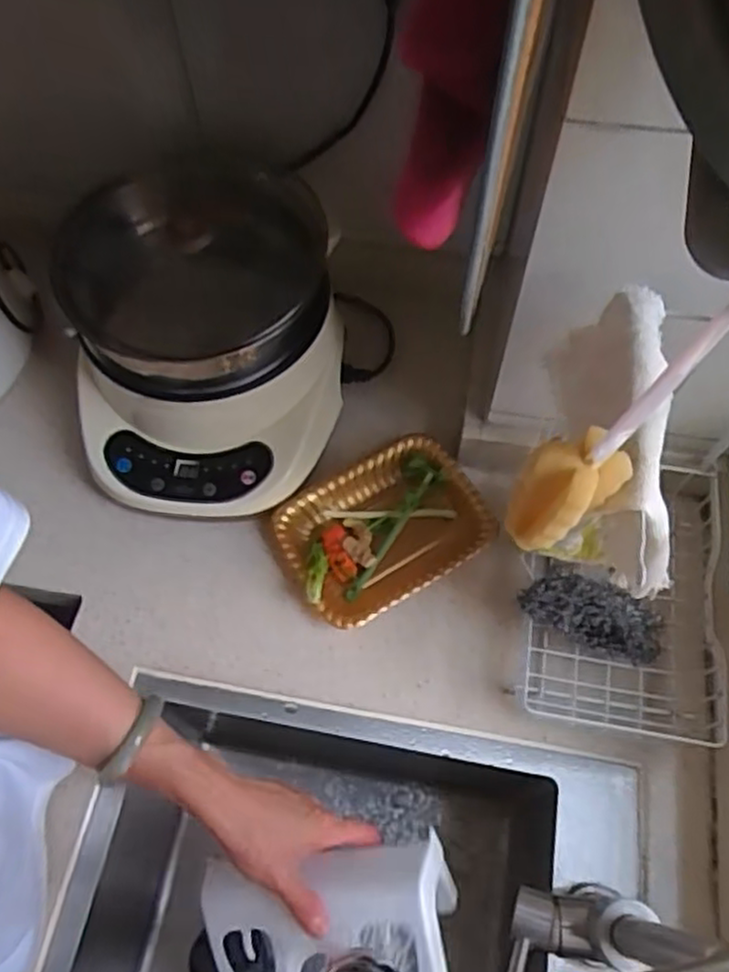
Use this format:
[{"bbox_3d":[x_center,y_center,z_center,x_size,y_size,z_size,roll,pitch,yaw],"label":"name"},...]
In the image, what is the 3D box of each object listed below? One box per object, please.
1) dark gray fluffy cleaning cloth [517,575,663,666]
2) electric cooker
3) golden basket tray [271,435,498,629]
[{"bbox_3d":[0.191,0.105,0.590,0.129,0.030,0.049,22,64,-9],"label":"dark gray fluffy cleaning cloth"},{"bbox_3d":[-0.156,-0.138,0.694,0.250,0.185,0.298,7,63,5],"label":"electric cooker"},{"bbox_3d":[0.018,0.041,0.691,0.193,0.028,0.143,-30,66,-13],"label":"golden basket tray"}]

